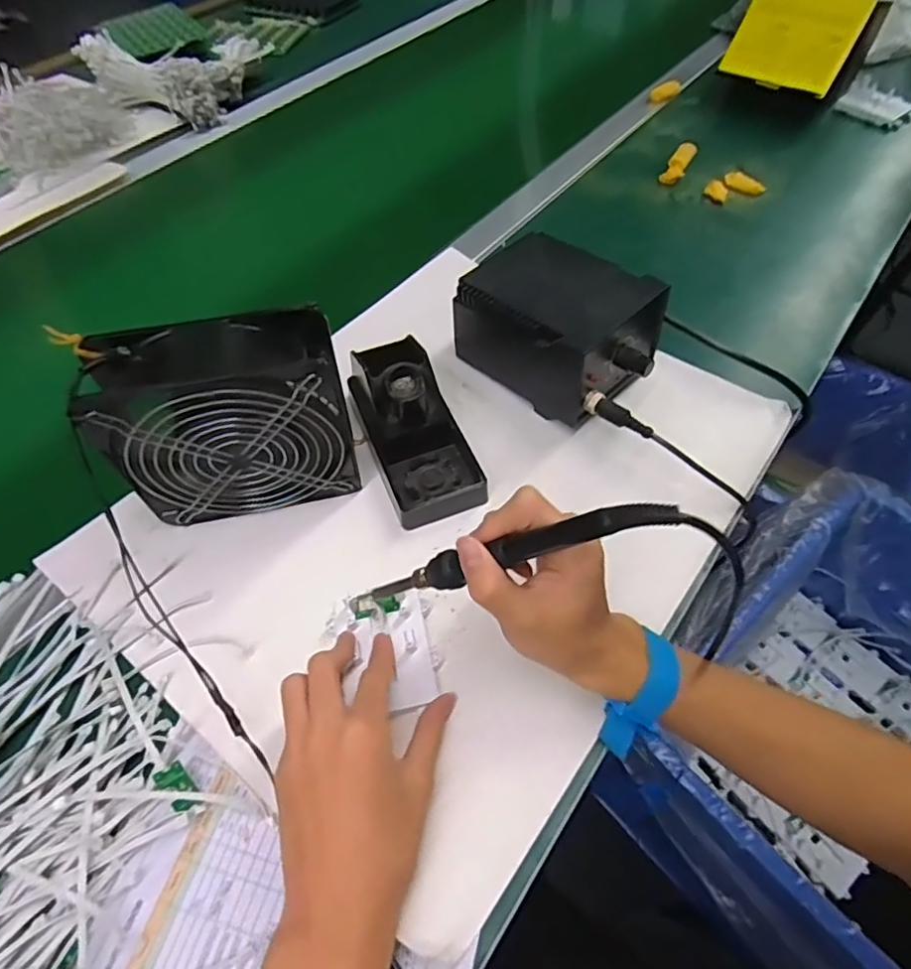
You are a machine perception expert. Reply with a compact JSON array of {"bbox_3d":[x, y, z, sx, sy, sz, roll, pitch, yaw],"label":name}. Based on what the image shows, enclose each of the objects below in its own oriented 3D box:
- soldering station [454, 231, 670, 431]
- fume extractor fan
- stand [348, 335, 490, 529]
[{"bbox_3d":[0.090,-0.137,0.503,0.158,0.089,0.112,37,64,22],"label":"soldering station"},{"bbox_3d":[-0.151,-0.039,0.408,0.153,0.147,0.062,-9,57,-6],"label":"fume extractor fan"},{"bbox_3d":[-0.028,-0.039,0.457,0.076,0.076,0.128,-22,59,-14],"label":"stand"}]

